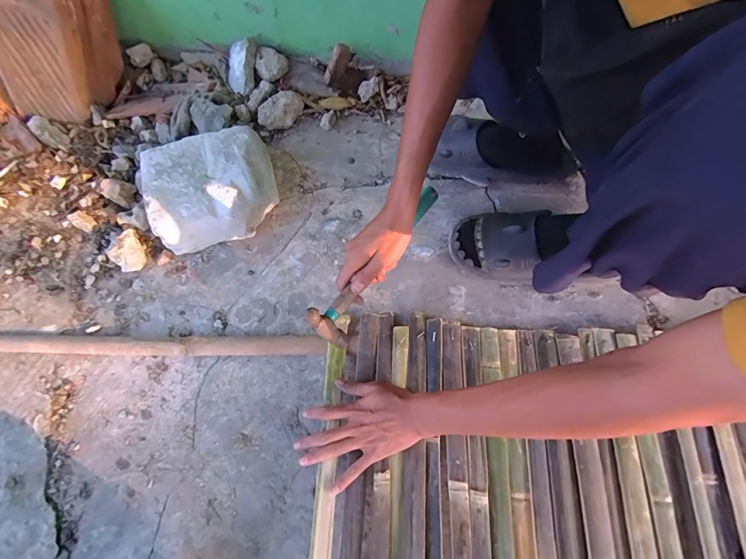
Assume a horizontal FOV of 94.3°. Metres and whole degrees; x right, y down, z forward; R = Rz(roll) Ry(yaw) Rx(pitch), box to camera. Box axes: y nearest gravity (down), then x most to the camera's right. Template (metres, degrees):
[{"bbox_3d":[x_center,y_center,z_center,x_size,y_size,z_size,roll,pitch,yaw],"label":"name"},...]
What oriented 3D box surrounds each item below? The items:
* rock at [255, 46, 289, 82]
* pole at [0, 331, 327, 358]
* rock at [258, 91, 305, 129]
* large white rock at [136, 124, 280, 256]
[{"bbox_3d":[-0.225,-0.478,0.766,0.068,0.047,0.044,-23,71,-8],"label":"rock"},{"bbox_3d":[-0.452,0.113,0.612,0.732,0.028,0.039,2,67,3],"label":"pole"},{"bbox_3d":[-0.202,-0.370,0.761,0.061,0.053,0.095,31,73,11],"label":"rock"},{"bbox_3d":[-0.308,-0.173,0.670,0.227,0.099,0.187,-16,70,-5],"label":"large white rock"}]

